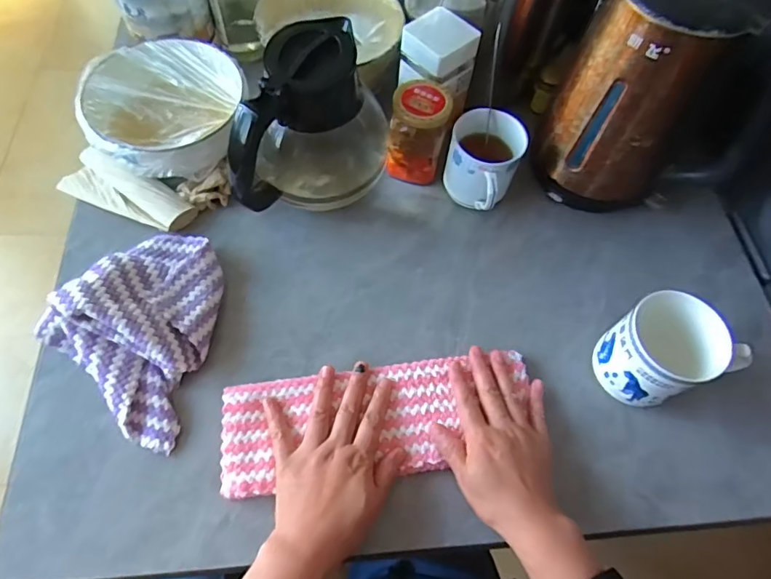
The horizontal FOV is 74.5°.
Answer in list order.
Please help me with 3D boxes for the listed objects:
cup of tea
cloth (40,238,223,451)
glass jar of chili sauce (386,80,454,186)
[{"bbox_3d":[0.103,-0.132,0.569,0.077,0.099,0.091,25,65,9],"label":"cup of tea"},{"bbox_3d":[-0.219,0.028,0.483,0.170,0.065,0.169,37,67,14],"label":"cloth"},{"bbox_3d":[0.038,-0.179,0.585,0.061,0.104,0.065,1,63,-3],"label":"glass jar of chili sauce"}]

